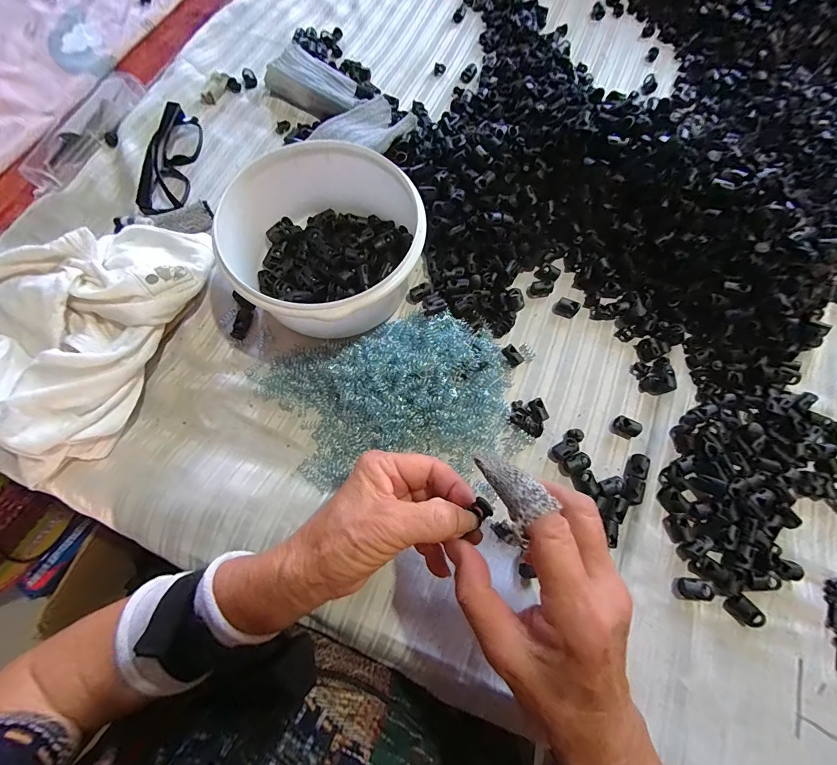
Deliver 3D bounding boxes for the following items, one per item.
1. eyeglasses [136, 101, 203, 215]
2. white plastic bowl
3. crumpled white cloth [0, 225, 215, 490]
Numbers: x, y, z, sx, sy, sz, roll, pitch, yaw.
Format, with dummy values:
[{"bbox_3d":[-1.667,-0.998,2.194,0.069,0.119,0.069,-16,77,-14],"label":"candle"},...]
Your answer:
[{"bbox_3d":[-0.257,-0.234,0.381,0.036,0.026,0.138,-3,72,0],"label":"eyeglasses"},{"bbox_3d":[-0.076,-0.115,0.318,0.157,0.077,0.155,0,72,0],"label":"white plastic bowl"},{"bbox_3d":[-0.295,-0.050,0.303,0.165,0.055,0.231,16,73,6],"label":"crumpled white cloth"}]

